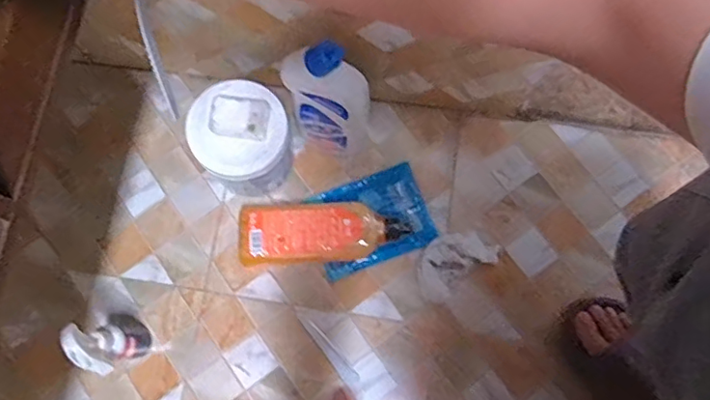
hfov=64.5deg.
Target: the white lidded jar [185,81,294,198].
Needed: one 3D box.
[{"bbox_3d":[-0.132,-0.069,0.684,0.105,0.139,0.108,0,78,0],"label":"white lidded jar"}]

